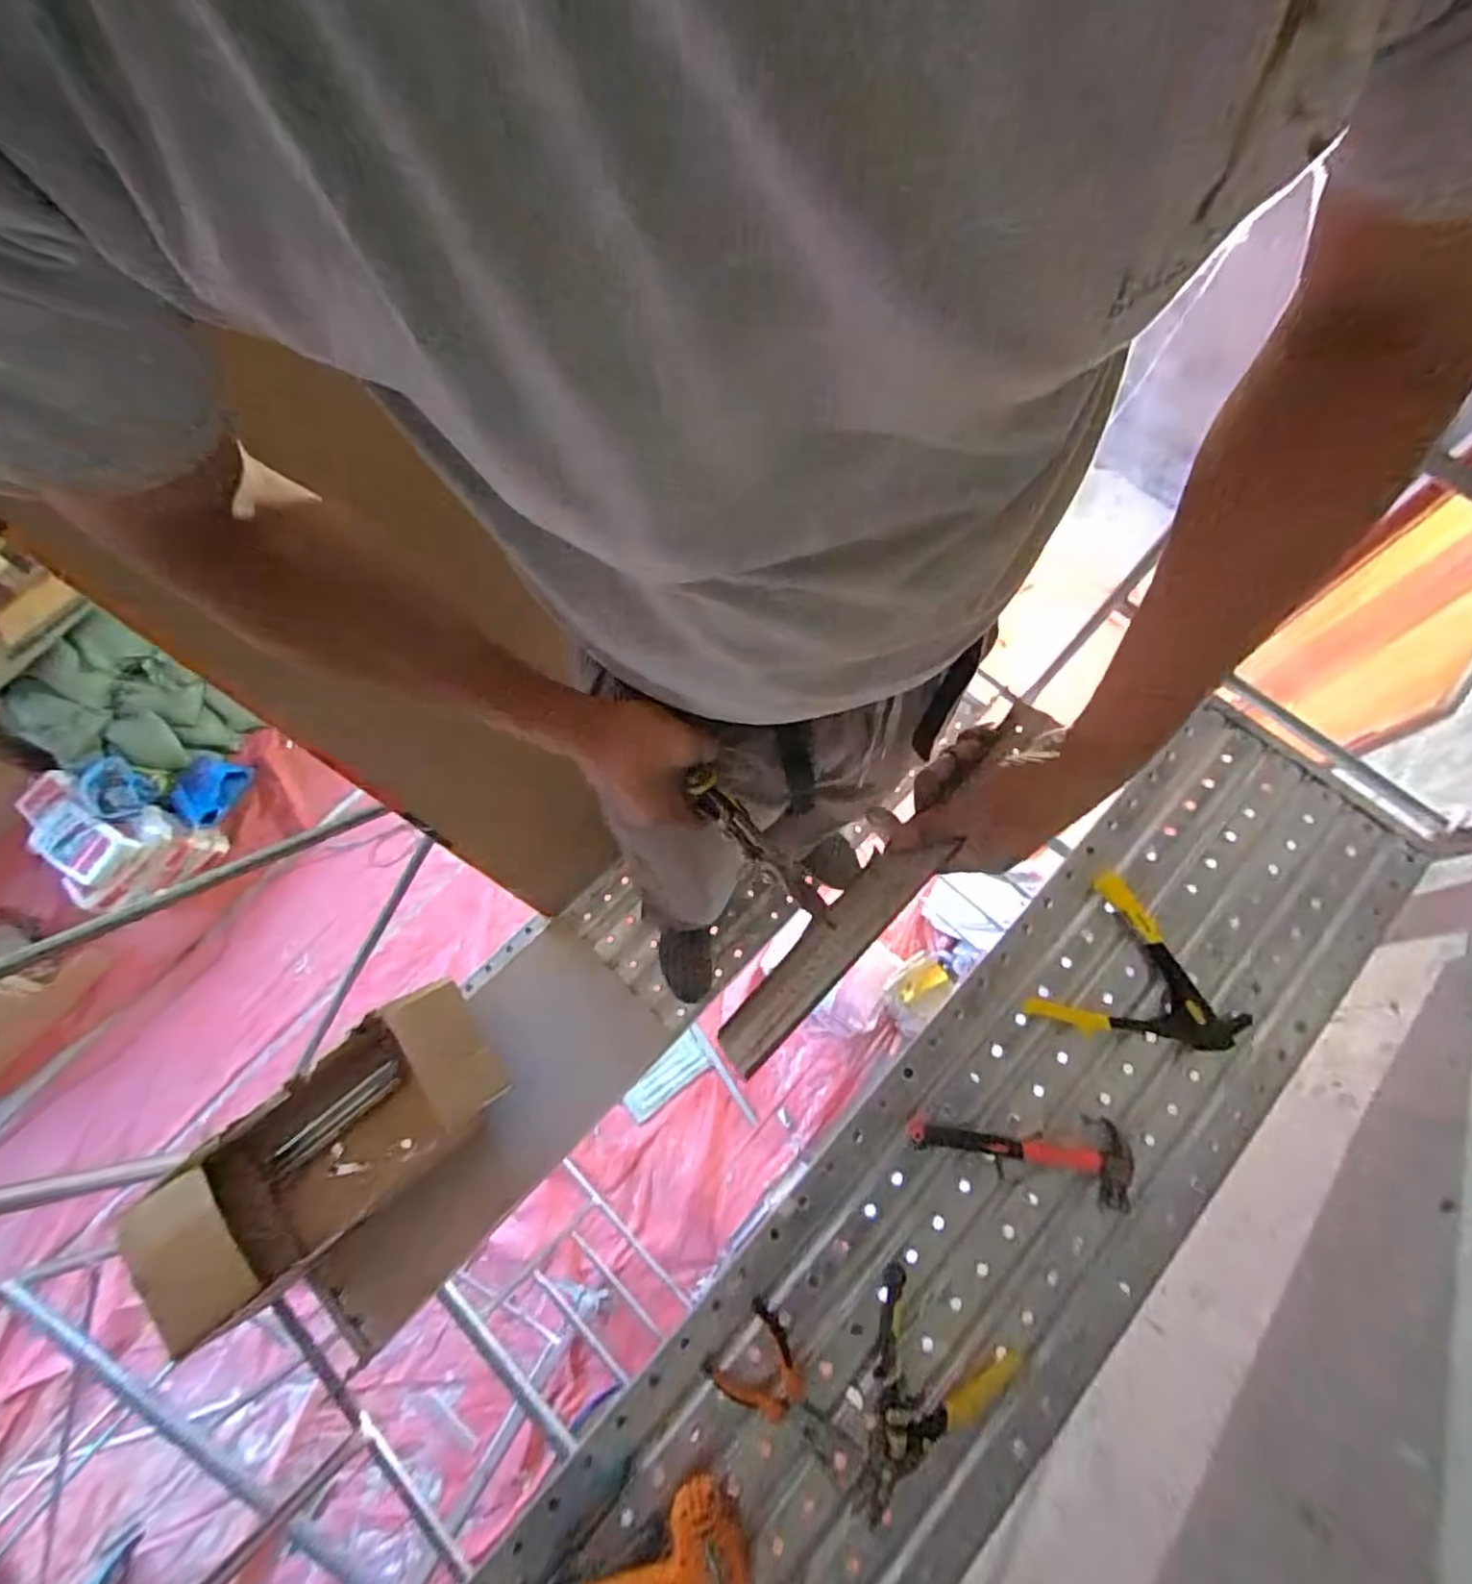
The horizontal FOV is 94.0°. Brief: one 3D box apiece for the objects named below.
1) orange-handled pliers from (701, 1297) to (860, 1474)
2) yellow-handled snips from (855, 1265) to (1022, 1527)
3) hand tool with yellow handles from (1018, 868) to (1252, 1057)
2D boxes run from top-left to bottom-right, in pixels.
[{"bbox_3d":[0.057,0.695,0.783,0.097,0.015,0.178,-43,75,-11],"label":"orange-handled pliers"},{"bbox_3d":[0.220,0.688,0.763,0.160,0.017,0.231,17,73,8],"label":"yellow-handled snips"},{"bbox_3d":[0.549,0.261,0.913,0.234,0.024,0.225,34,76,13],"label":"hand tool with yellow handles"}]

